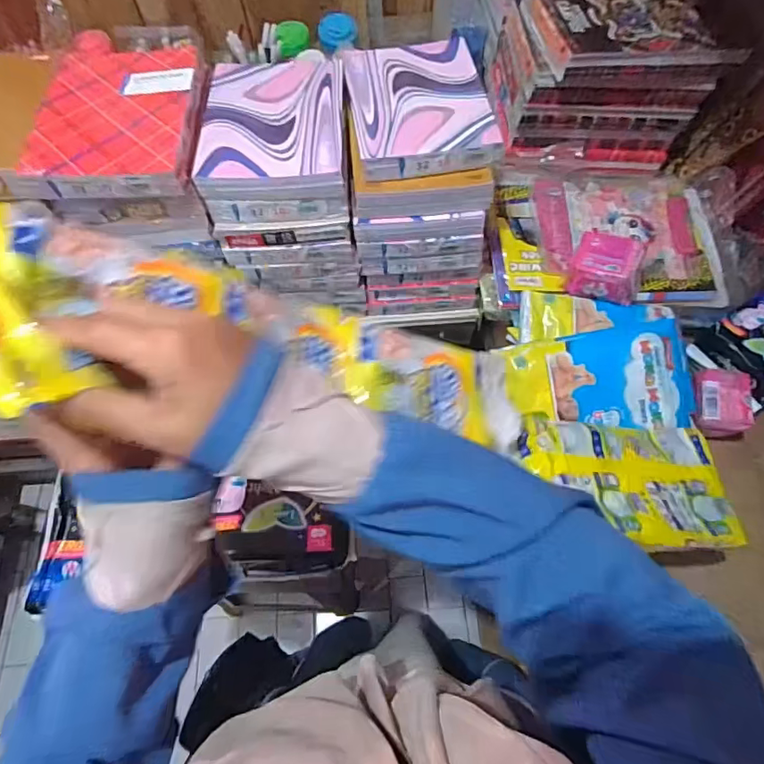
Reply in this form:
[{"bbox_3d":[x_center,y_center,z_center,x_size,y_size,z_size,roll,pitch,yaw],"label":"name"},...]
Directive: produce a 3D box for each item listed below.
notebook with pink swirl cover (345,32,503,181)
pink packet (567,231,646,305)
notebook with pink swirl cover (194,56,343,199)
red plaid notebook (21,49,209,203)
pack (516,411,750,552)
[{"bbox_3d":[0.042,-0.337,0.608,0.158,0.030,0.208,-6,65,-5],"label":"notebook with pink swirl cover"},{"bbox_3d":[0.287,-0.145,0.651,0.077,0.064,0.068,18,65,6],"label":"pink packet"},{"bbox_3d":[-0.127,-0.305,0.595,0.156,0.035,0.201,-2,64,-3],"label":"notebook with pink swirl cover"},{"bbox_3d":[-0.289,-0.298,0.559,0.161,0.030,0.211,-1,64,-3],"label":"red plaid notebook"},{"bbox_3d":[0.255,0.099,0.506,0.232,0.015,0.132,7,52,-20],"label":"pack"}]

